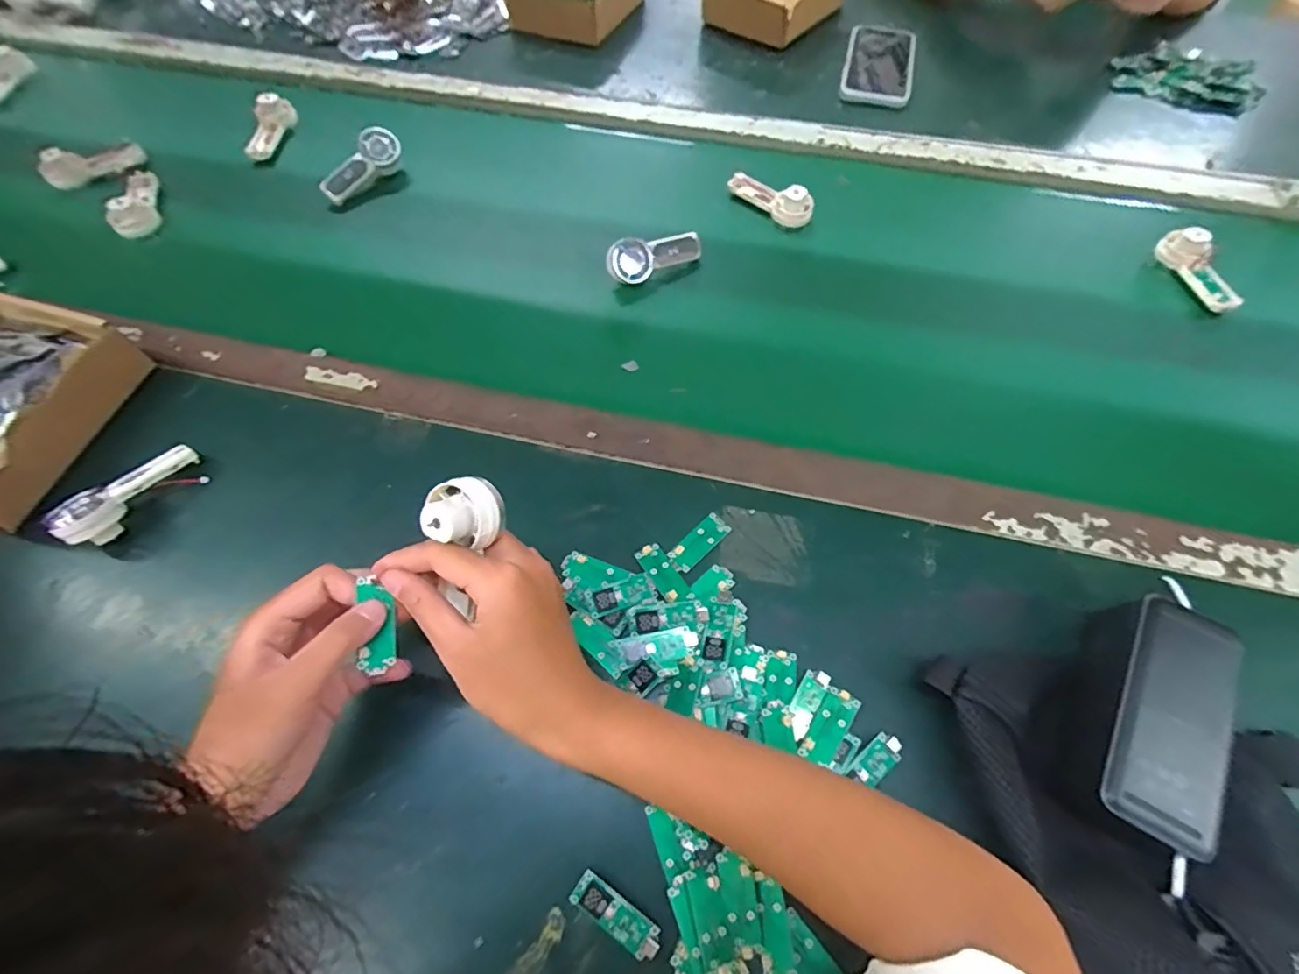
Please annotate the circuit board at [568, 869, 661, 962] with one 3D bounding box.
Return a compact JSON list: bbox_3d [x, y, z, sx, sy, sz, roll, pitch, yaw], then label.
[{"bbox_3d":[-0.018,0.232,0.303,0.052,0.006,0.018,31,66,15],"label":"circuit board"}]

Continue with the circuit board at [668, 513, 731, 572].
[{"bbox_3d":[0.035,0.040,0.404,0.051,0.004,0.020,-41,69,-19],"label":"circuit board"}]

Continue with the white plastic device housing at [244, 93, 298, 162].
[{"bbox_3d":[-0.435,-0.418,0.647,0.025,0.045,0.099,7,62,4],"label":"white plastic device housing"}]

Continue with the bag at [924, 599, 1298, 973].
[{"bbox_3d":[0.303,0.226,0.279,0.200,0.054,0.324,-14,63,-7],"label":"bag"}]

